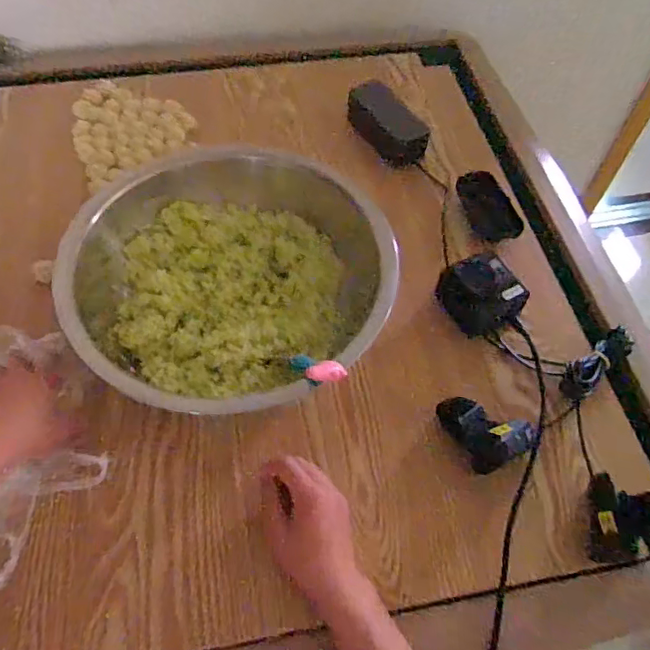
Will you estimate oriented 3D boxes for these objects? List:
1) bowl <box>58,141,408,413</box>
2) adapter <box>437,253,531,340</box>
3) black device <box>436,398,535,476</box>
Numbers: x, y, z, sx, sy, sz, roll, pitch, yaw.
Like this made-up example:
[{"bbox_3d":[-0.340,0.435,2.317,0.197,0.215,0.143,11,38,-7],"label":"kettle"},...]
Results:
[{"bbox_3d":[-0.096,-0.048,0.619,0.331,0.093,0.308,1,57,-1],"label":"bowl"},{"bbox_3d":[0.178,-0.031,0.646,0.080,0.054,0.086,-26,62,-17],"label":"adapter"},{"bbox_3d":[0.159,0.099,0.555,0.072,0.036,0.082,-21,60,-14],"label":"black device"}]

